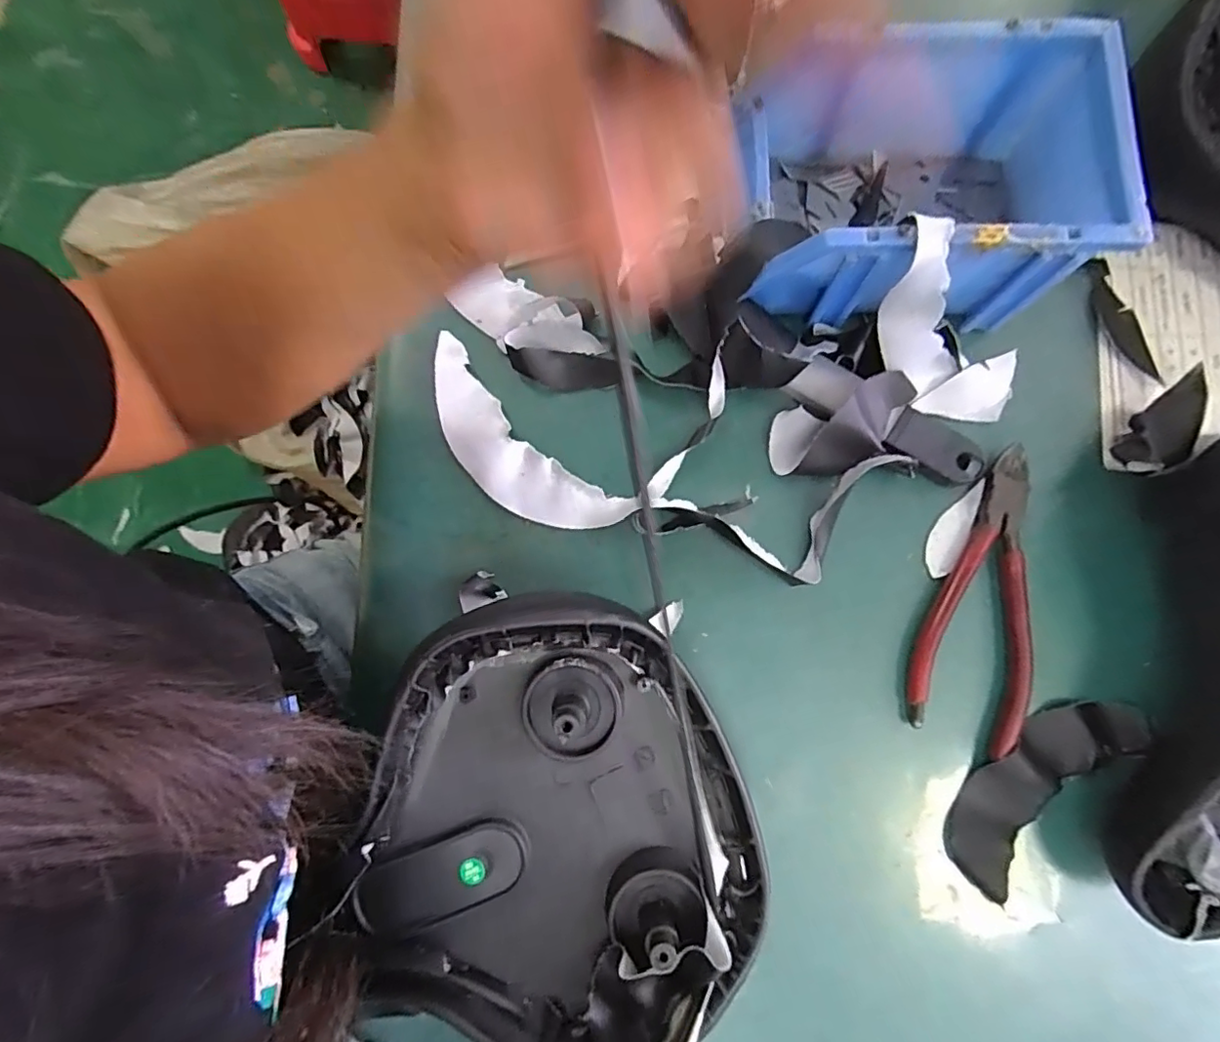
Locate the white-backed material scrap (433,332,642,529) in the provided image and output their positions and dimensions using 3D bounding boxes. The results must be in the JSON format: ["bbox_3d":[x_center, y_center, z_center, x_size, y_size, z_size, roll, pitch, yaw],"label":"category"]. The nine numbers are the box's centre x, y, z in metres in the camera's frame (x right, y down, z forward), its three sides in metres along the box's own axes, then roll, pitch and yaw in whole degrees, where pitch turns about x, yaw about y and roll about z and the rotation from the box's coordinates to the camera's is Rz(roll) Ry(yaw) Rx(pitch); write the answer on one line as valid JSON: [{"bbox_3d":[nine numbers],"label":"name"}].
[{"bbox_3d":[-0.053,-0.038,0.316,0.142,0.008,0.051,40,83,8],"label":"white-backed material scrap"}]

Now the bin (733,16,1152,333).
[{"bbox_3d":[0.155,-0.170,0.298,0.174,0.077,0.119,-1,79,1],"label":"bin"}]

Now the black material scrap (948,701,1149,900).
[{"bbox_3d":[0.208,0.126,0.277,0.114,0.008,0.042,-38,81,-6],"label":"black material scrap"}]

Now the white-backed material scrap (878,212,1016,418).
[{"bbox_3d":[0.168,-0.098,0.295,0.039,0.121,0.057,24,77,51],"label":"white-backed material scrap"}]

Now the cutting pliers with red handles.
[{"bbox_3d":[0.195,0.037,0.293,0.053,0.011,0.150,20,81,5],"label":"cutting pliers with red handles"}]

